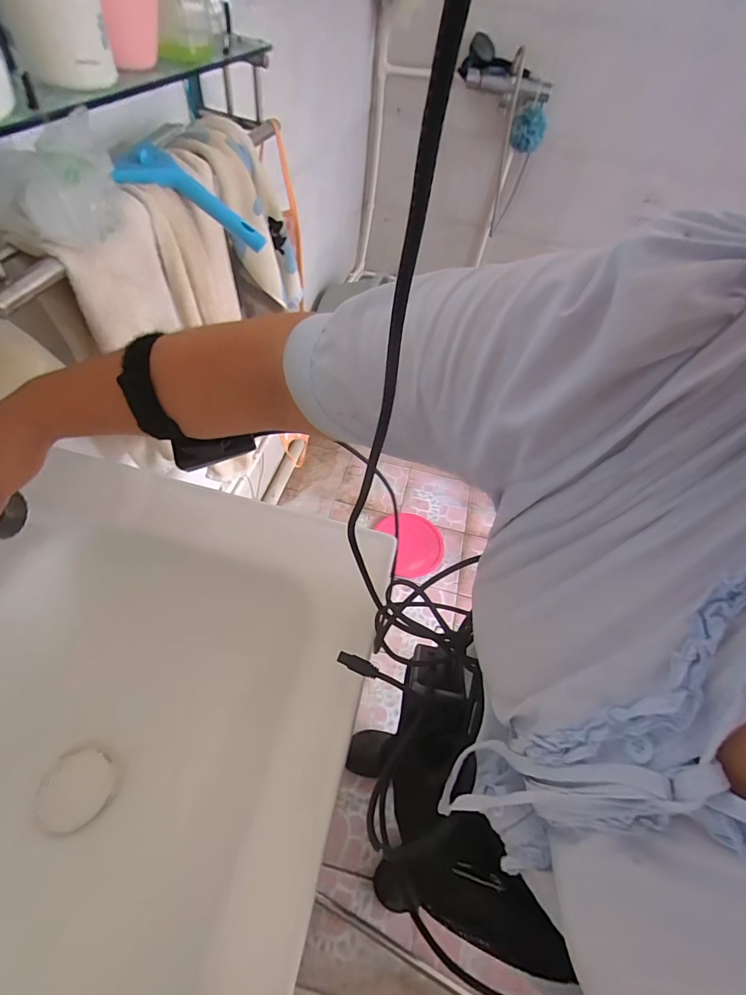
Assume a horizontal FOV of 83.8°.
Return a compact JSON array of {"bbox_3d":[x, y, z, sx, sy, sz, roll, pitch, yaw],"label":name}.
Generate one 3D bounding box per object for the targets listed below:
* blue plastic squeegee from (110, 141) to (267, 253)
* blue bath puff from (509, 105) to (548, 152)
[{"bbox_3d":[-0.200,-0.344,0.478,0.157,0.029,0.073,24,48,-25],"label":"blue plastic squeegee"},{"bbox_3d":[0.531,-1.262,1.424,0.113,0.110,0.119,16,53,7],"label":"blue bath puff"}]

